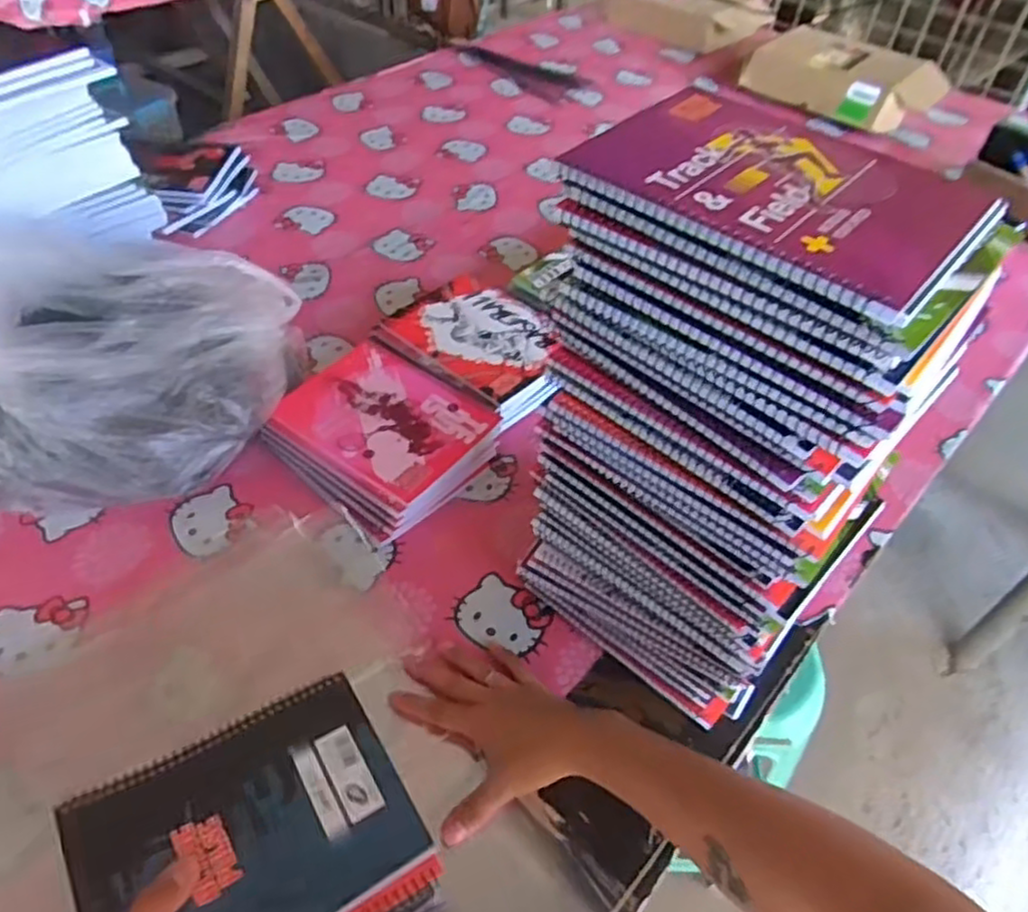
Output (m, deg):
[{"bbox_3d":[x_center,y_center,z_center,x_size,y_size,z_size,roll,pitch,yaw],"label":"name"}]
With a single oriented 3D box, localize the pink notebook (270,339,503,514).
[{"bbox_3d":[-0.135,-0.040,0.756,0.206,0.013,0.159,31,54,23],"label":"pink notebook"}]

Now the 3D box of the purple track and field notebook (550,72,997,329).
[{"bbox_3d":[0.143,-0.149,0.387,0.193,0.013,0.150,36,56,26],"label":"purple track and field notebook"}]

